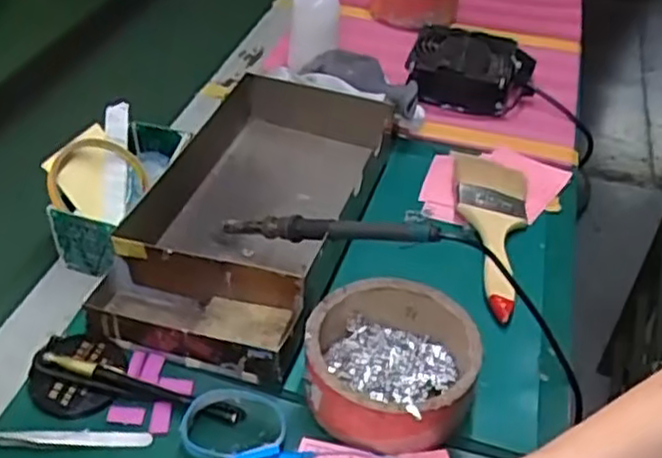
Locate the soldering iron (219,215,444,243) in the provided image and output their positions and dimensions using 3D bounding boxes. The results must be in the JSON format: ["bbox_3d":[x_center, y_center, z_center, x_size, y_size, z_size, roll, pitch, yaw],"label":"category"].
[{"bbox_3d":[-0.008,0.001,0.577,0.193,0.018,0.017,2,37,31],"label":"soldering iron"}]

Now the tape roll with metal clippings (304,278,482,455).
[{"bbox_3d":[0.043,0.096,0.521,0.117,0.047,0.118,2,40,-1],"label":"tape roll with metal clippings"}]

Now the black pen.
[{"bbox_3d":[-0.136,0.113,0.519,0.147,0.017,0.016,13,41,12],"label":"black pen"}]

